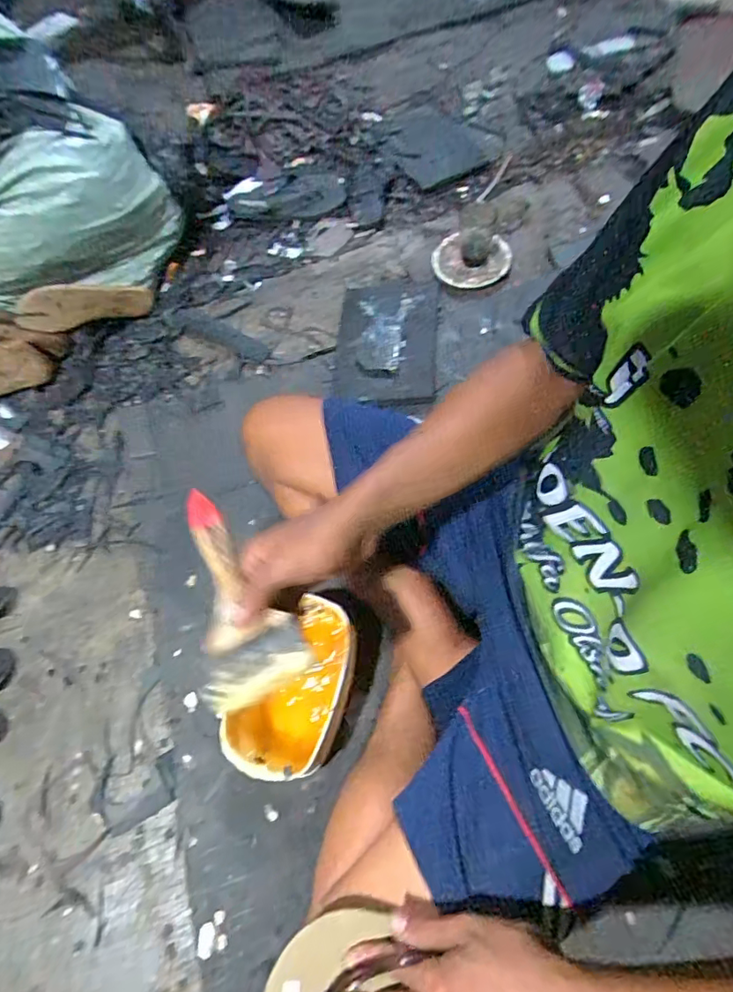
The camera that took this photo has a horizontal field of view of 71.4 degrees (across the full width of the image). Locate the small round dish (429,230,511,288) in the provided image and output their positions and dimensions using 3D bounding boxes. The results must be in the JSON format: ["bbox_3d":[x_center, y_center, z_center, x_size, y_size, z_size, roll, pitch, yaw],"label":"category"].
[{"bbox_3d":[0.196,-0.445,0.959,0.141,0.022,0.126,14,68,14],"label":"small round dish"}]

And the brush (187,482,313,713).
[{"bbox_3d":[-0.101,0.073,0.394,0.075,0.016,0.159,-18,78,-7],"label":"brush"}]

